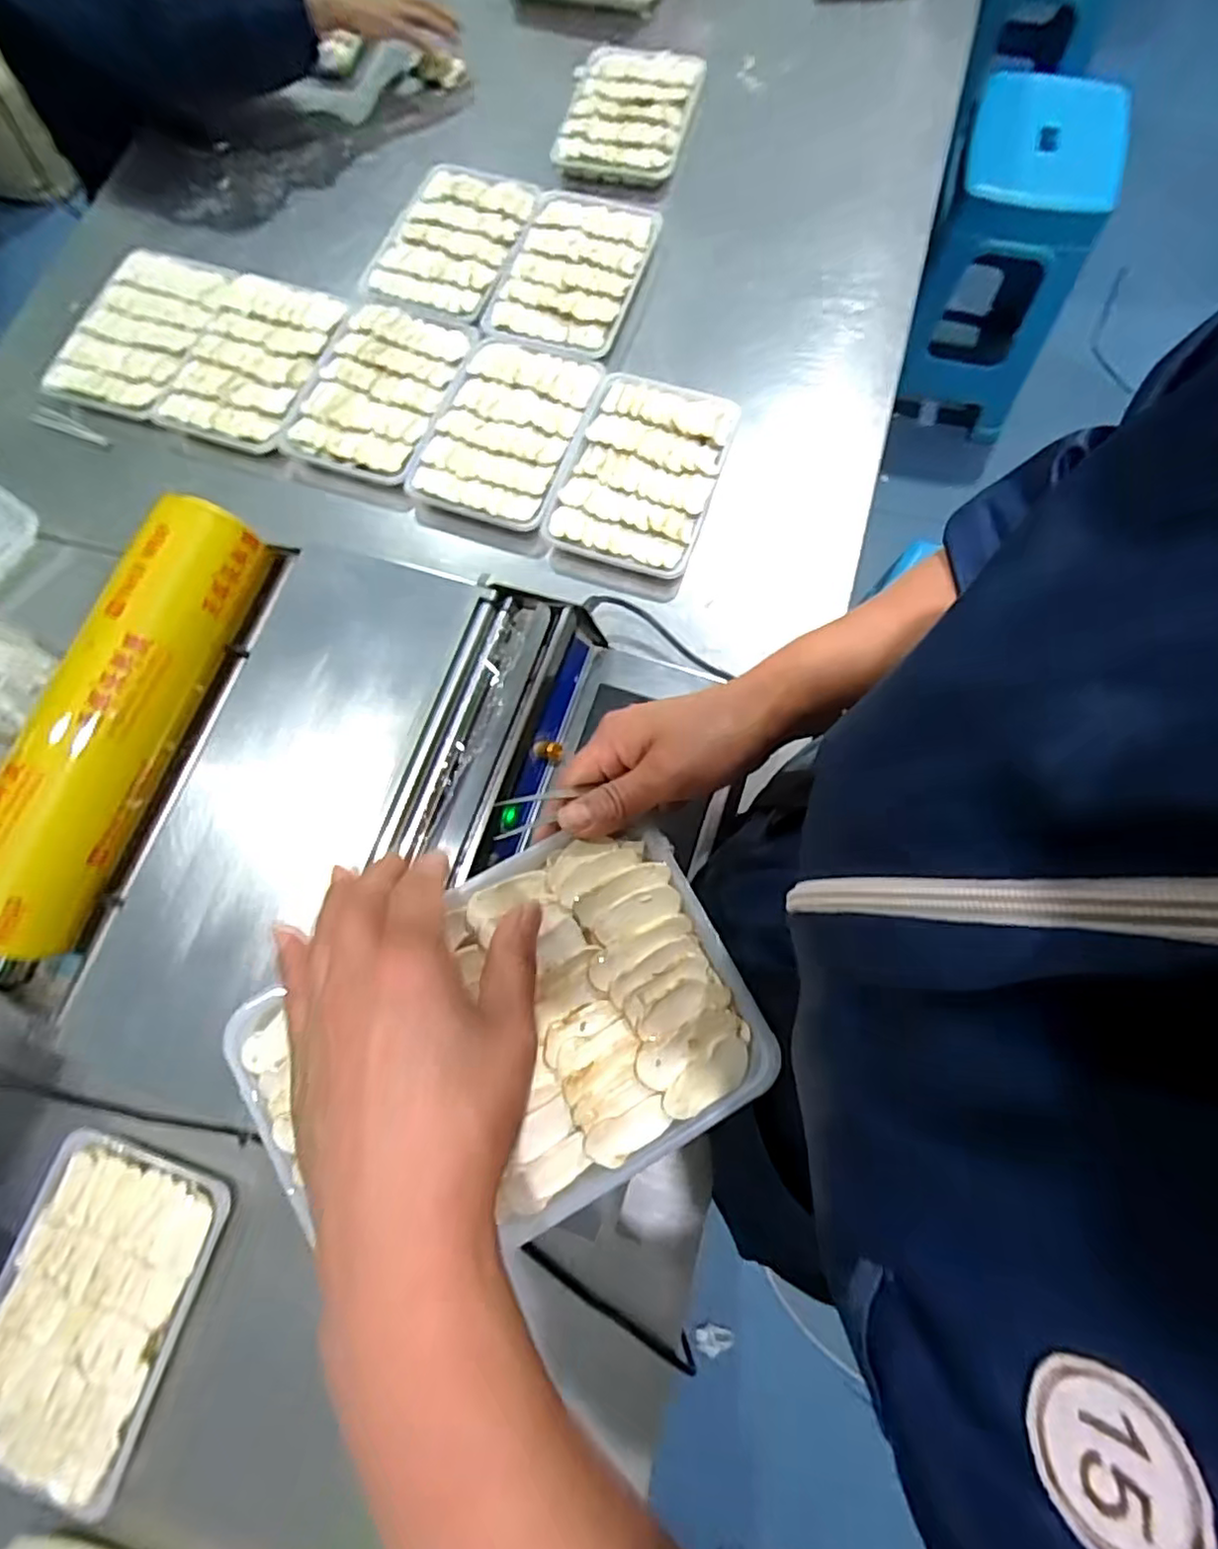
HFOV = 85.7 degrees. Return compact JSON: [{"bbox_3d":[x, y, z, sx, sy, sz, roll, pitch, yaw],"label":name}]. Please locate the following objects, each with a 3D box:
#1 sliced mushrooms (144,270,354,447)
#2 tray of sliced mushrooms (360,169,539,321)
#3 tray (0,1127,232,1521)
[{"bbox_3d":[-0.418,-0.485,0.768,0.162,0.019,0.213,17,75,6],"label":"sliced mushrooms"},{"bbox_3d":[-0.193,-0.656,0.804,0.170,0.020,0.217,19,75,6],"label":"tray of sliced mushrooms"},{"bbox_3d":[-0.416,0.428,0.530,0.157,0.035,0.223,15,75,5],"label":"tray"}]

